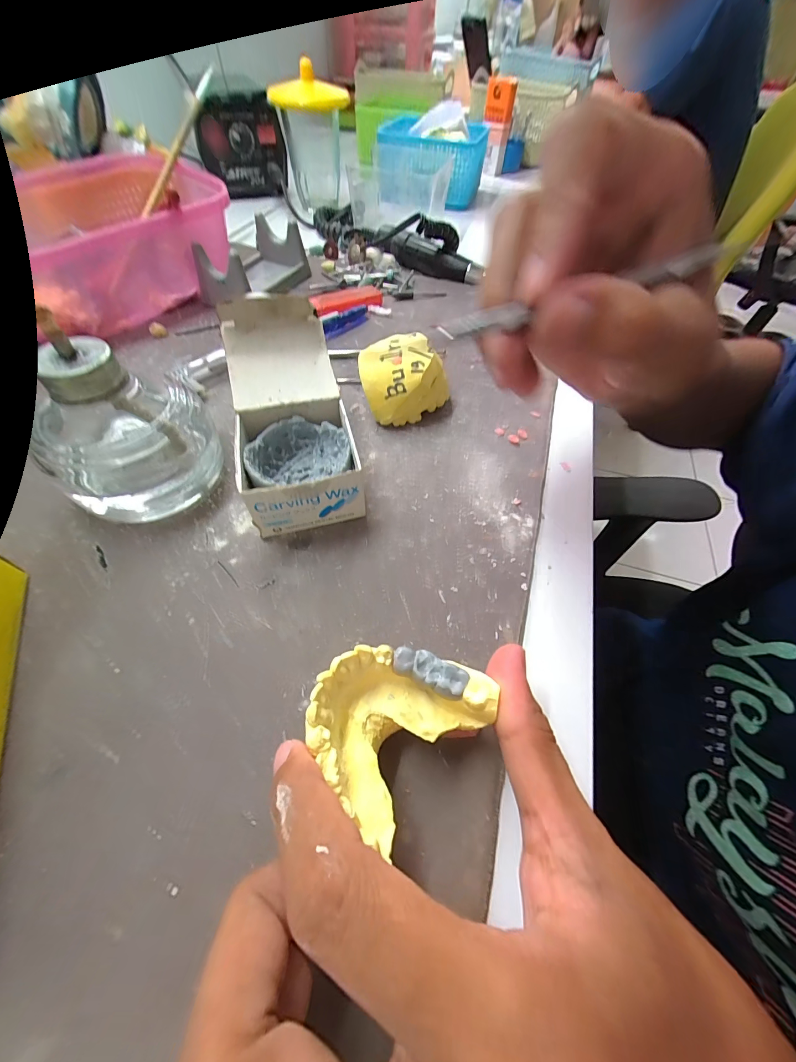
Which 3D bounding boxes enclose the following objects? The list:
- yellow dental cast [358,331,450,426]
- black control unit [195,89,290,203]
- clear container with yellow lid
[{"bbox_3d":[0.005,-0.095,0.228,0.059,0.035,0.054,3,56,-1],"label":"yellow dental cast"},{"bbox_3d":[-0.192,-0.473,0.442,0.099,0.087,0.036,0,57,-4],"label":"black control unit"},{"bbox_3d":[-0.107,-0.478,0.437,0.075,0.107,0.090,-14,58,-12],"label":"clear container with yellow lid"}]

